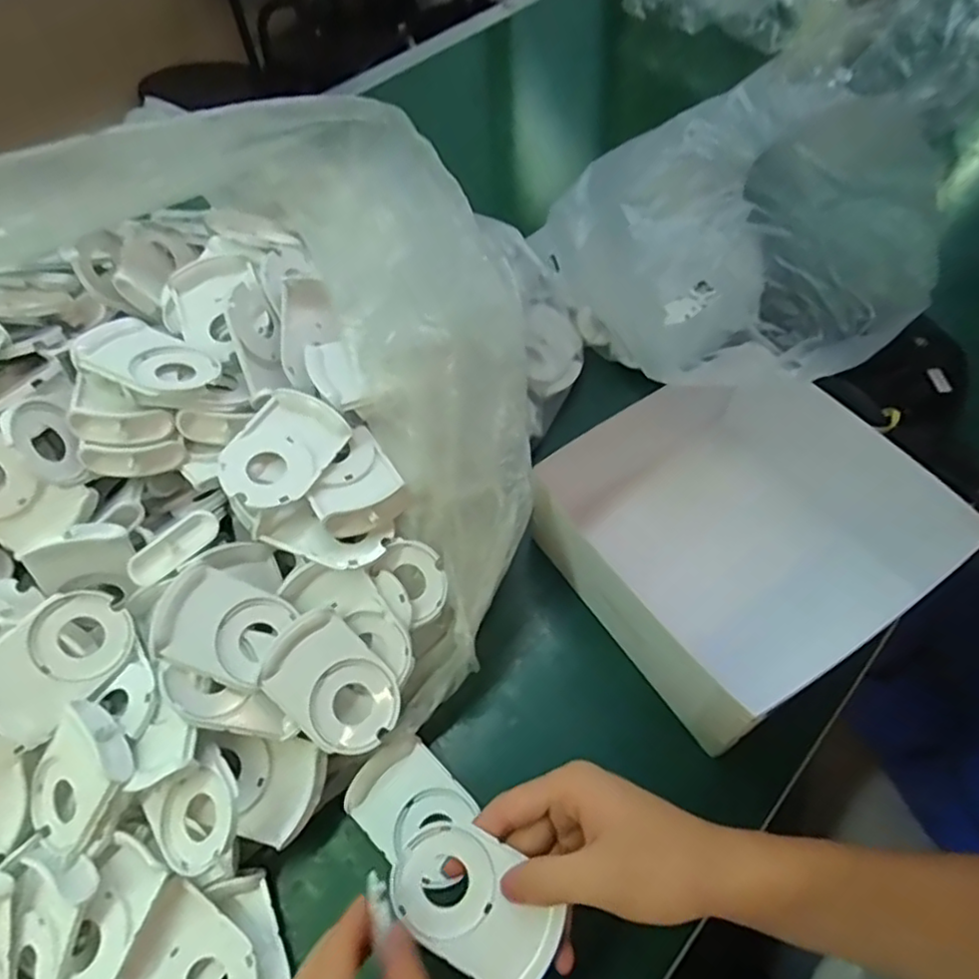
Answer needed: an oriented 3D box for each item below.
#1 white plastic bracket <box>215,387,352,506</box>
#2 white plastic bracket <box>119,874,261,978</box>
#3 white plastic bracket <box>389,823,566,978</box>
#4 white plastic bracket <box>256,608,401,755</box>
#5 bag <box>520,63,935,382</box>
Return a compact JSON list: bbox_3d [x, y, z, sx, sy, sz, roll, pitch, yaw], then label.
[{"bbox_3d":[-0.128,-0.025,0.395,0.057,0.018,0.077,21,60,17],"label":"white plastic bracket"},{"bbox_3d":[-0.158,0.258,0.353,0.070,0.013,0.060,28,80,12],"label":"white plastic bracket"},{"bbox_3d":[-0.007,0.203,0.320,0.083,0.004,0.056,27,74,11],"label":"white plastic bracket"},{"bbox_3d":[-0.090,0.113,0.376,0.083,0.009,0.057,49,62,-8],"label":"white plastic bracket"},{"bbox_3d":[0.170,-0.154,0.437,0.188,0.149,0.176,-21,57,-10],"label":"bag"}]

